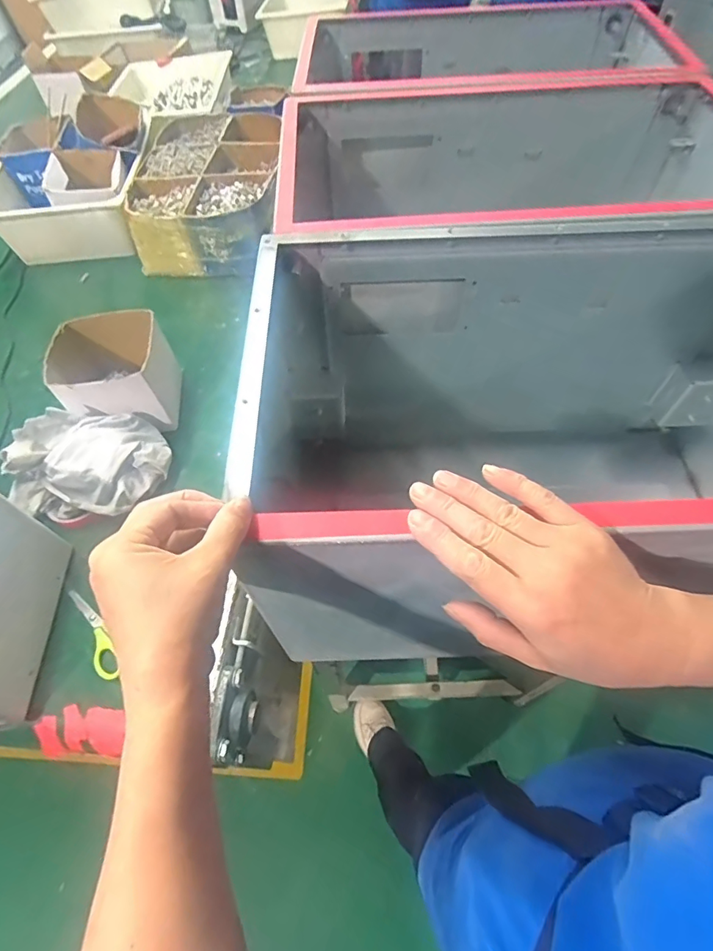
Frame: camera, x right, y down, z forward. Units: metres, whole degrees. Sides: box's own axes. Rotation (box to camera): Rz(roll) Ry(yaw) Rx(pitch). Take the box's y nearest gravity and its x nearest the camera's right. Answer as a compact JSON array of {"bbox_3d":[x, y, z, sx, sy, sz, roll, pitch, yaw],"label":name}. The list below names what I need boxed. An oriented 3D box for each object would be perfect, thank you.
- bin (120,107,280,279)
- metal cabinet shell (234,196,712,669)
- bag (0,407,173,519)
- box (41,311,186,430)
[{"bbox_3d":[-0.304,-0.584,0.964,0.249,0.108,0.436,-5,58,-1],"label":"bin"},{"bbox_3d":[0.246,-0.019,0.490,0.627,0.349,0.325,-3,58,1],"label":"metal cabinet shell"},{"bbox_3d":[-0.359,-0.021,0.629,0.197,0.091,0.135,2,58,4],"label":"bag"},{"bbox_3d":[-0.348,-0.136,0.683,0.151,0.114,0.152,-10,58,-4],"label":"box"}]

